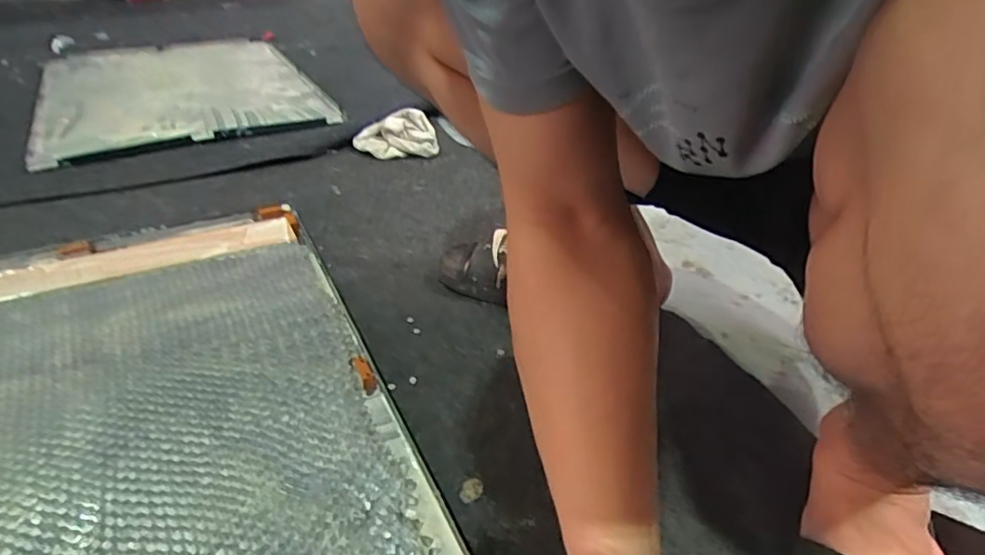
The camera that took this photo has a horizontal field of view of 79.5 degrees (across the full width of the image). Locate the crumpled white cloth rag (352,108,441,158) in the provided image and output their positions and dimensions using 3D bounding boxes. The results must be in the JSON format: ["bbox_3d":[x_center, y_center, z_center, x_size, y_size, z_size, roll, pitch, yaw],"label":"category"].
[{"bbox_3d":[-0.177,-0.257,1.078,0.147,0.076,0.058,-8,35,-13],"label":"crumpled white cloth rag"}]

